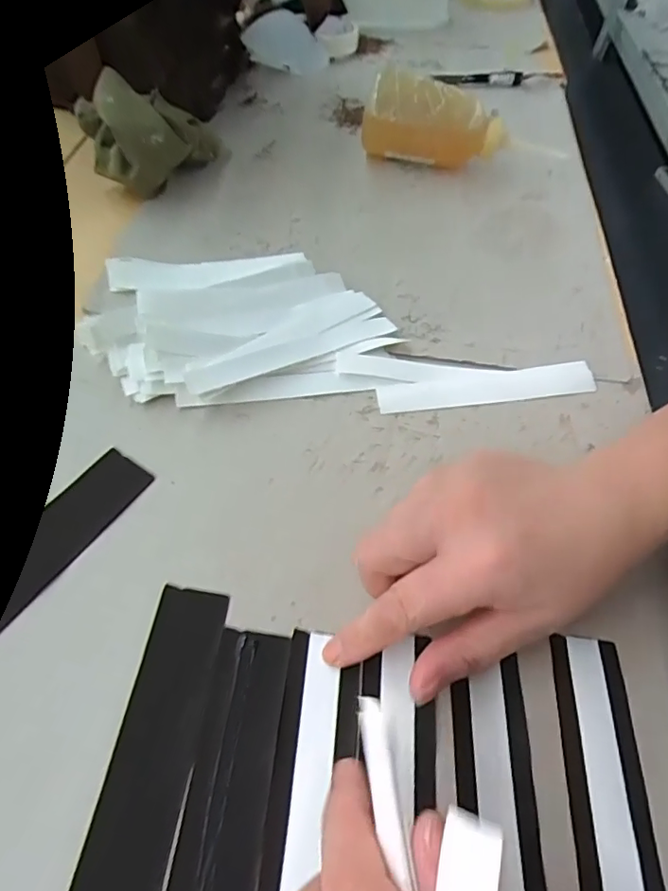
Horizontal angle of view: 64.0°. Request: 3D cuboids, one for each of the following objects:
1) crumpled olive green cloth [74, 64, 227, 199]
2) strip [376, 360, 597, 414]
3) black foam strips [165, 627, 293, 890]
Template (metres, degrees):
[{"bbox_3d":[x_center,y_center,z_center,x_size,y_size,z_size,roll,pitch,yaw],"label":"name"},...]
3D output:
[{"bbox_3d":[-0.130,-0.240,0.414,0.111,0.069,0.059,-28,62,-22],"label":"crumpled olive green cloth"},{"bbox_3d":[0.097,-0.037,0.338,0.140,0.004,0.023,-7,61,-7],"label":"strip"},{"bbox_3d":[-0.042,0.144,0.209,0.032,0.004,0.137,7,55,0],"label":"black foam strips"}]

